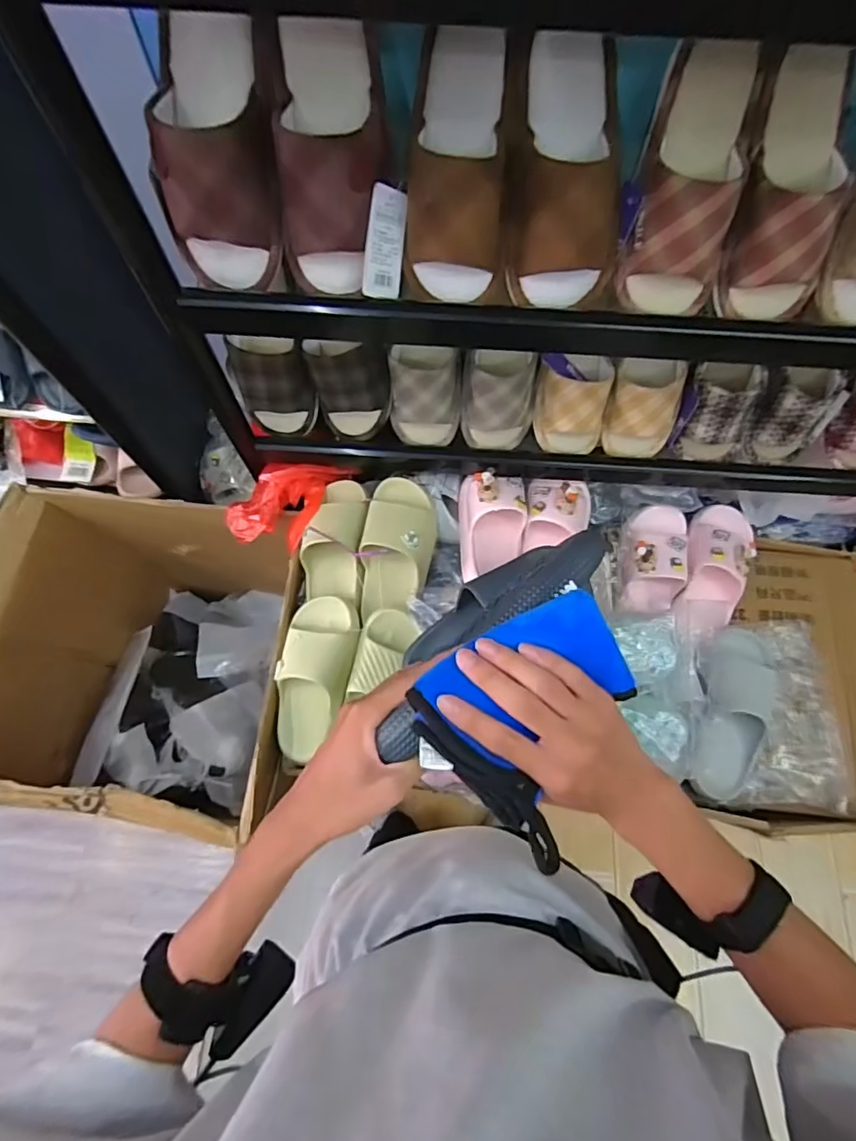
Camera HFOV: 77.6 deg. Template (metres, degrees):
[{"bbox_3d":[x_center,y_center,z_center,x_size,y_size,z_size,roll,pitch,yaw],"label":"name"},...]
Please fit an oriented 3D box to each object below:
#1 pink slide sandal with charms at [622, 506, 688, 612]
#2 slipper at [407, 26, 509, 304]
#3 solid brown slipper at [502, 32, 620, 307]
[{"bbox_3d":[0.367,-0.018,0.877,0.104,0.081,0.177,11,70,3],"label":"pink slide sandal with charms"},{"bbox_3d":[0.027,-0.370,0.490,0.093,0.072,0.210,0,105,-1],"label":"slipper"},{"bbox_3d":[0.129,-0.356,0.476,0.104,0.074,0.204,-1,109,-2],"label":"solid brown slipper"}]

